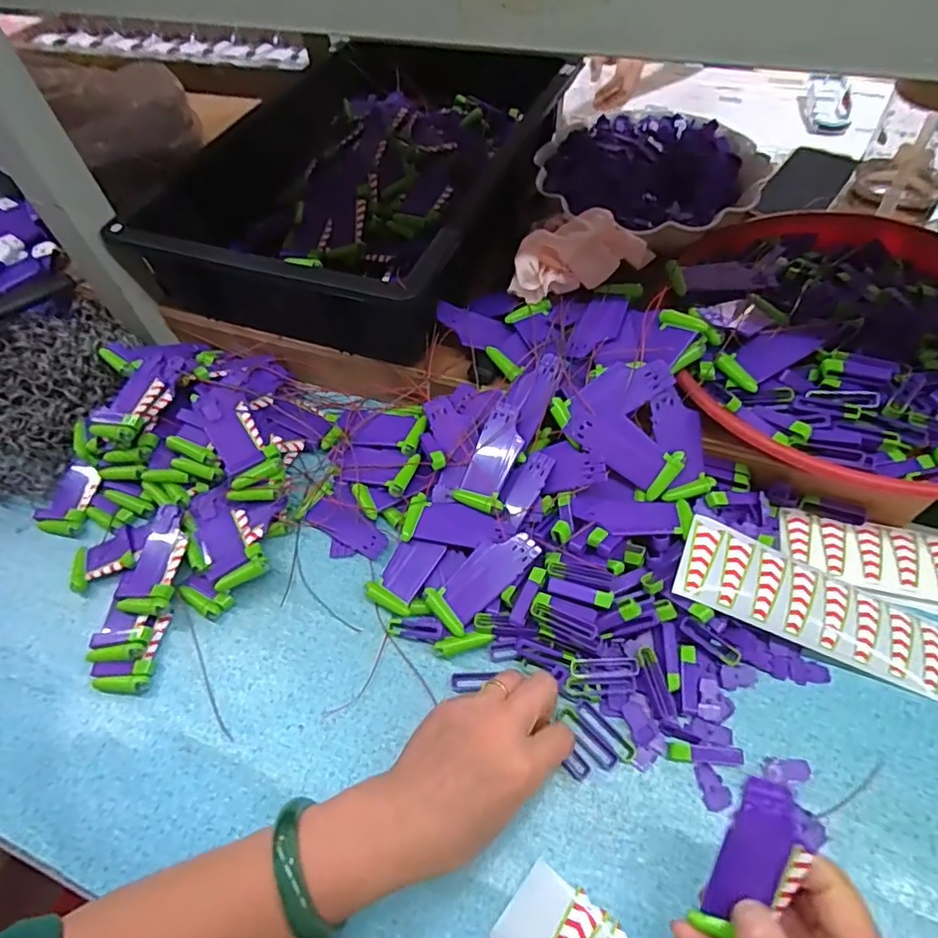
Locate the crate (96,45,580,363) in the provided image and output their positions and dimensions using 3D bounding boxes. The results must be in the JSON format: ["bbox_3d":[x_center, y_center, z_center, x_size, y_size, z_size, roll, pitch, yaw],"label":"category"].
[{"bbox_3d":[-0.095,-0.300,0.614,0.306,0.121,0.414,17,58,16],"label":"crate"}]

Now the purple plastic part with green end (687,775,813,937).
[{"bbox_3d":[0.133,0.184,0.267,0.032,0.082,0.008,19,15,17],"label":"purple plastic part with green end"}]

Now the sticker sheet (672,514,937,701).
[{"bbox_3d":[0.241,0.097,0.401,0.192,0.008,0.057,23,73,3],"label":"sticker sheet"}]

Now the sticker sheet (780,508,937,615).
[{"bbox_3d":[0.336,0.075,0.428,0.192,0.018,0.063,13,57,14],"label":"sticker sheet"}]

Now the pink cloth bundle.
[{"bbox_3d":[0.098,-0.185,0.490,0.135,0.052,0.045,-27,57,-14],"label":"pink cloth bundle"}]

